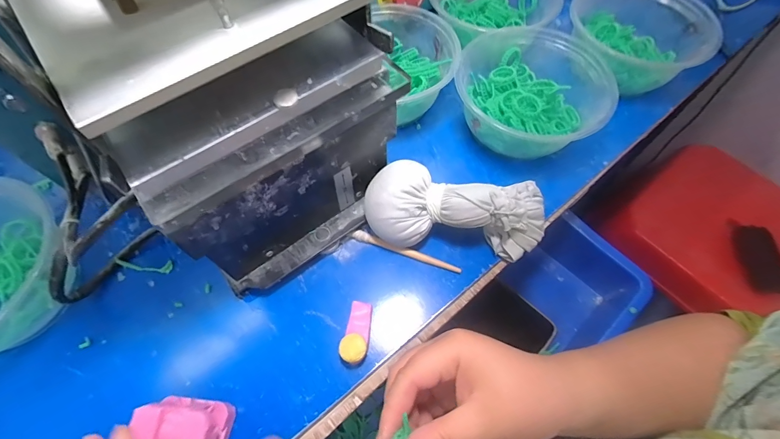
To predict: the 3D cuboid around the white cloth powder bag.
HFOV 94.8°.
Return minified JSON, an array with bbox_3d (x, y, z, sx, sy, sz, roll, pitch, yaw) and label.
[{"bbox_3d":[0.052,-0.006,0.287,0.137,0.054,0.055,5,62,2],"label":"white cloth powder bag"}]

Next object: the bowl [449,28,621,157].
[{"bbox_3d":[0.130,-0.116,0.339,0.134,0.058,0.129,24,64,12],"label":"bowl"}]

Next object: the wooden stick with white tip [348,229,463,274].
[{"bbox_3d":[0.012,0.026,0.297,0.094,0.007,0.008,19,63,9],"label":"wooden stick with white tip"}]

